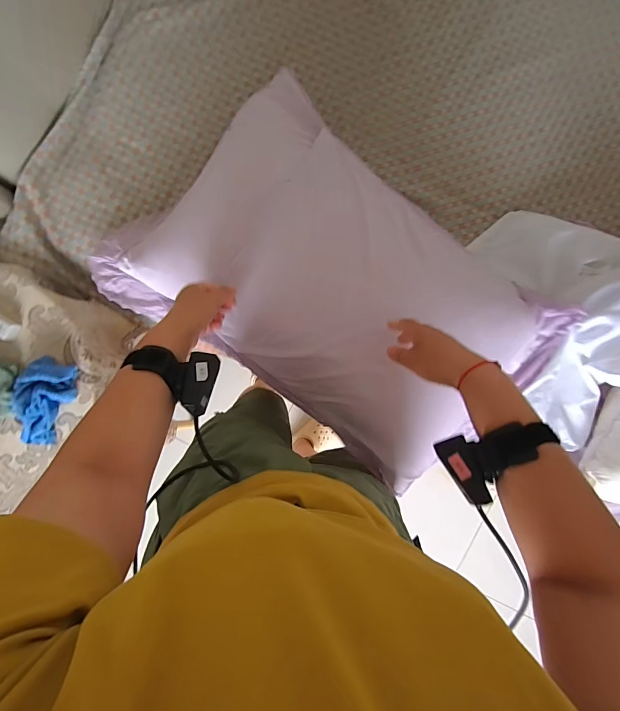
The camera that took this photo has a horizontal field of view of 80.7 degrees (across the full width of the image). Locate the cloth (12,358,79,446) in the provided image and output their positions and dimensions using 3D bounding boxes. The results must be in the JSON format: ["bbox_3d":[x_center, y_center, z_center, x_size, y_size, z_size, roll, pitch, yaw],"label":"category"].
[{"bbox_3d":[-0.464,0.080,0.624,0.083,0.046,0.149,23,90,-3],"label":"cloth"}]

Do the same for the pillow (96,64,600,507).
[{"bbox_3d":[0.054,-0.098,0.619,0.689,0.140,0.426,41,89,-2],"label":"pillow"}]

